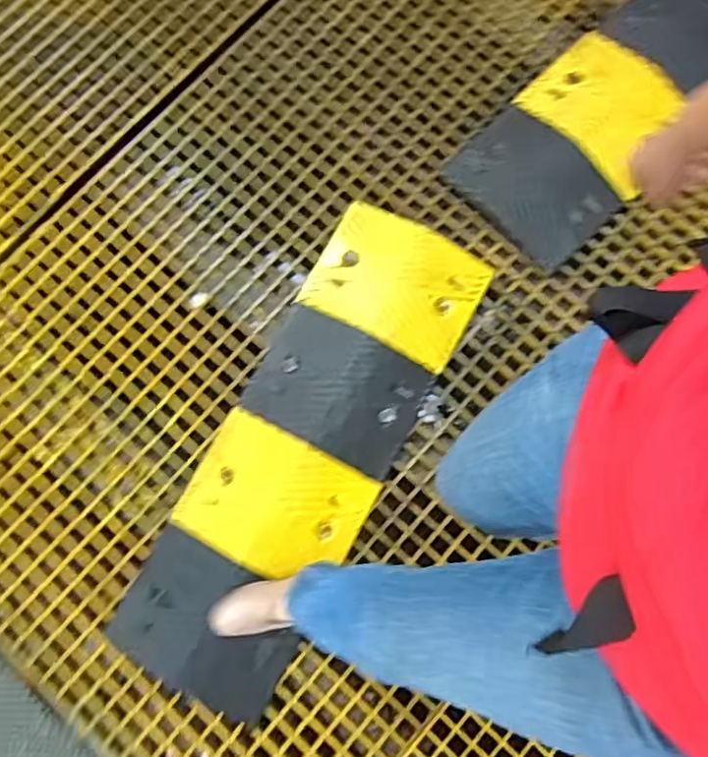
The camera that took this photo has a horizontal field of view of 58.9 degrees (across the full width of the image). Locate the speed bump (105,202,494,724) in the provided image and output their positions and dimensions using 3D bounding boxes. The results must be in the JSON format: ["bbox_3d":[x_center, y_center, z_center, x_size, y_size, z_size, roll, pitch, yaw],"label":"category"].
[{"bbox_3d":[-0.087,0.125,1.228,0.325,0.070,0.986,27,80,4],"label":"speed bump"}]

